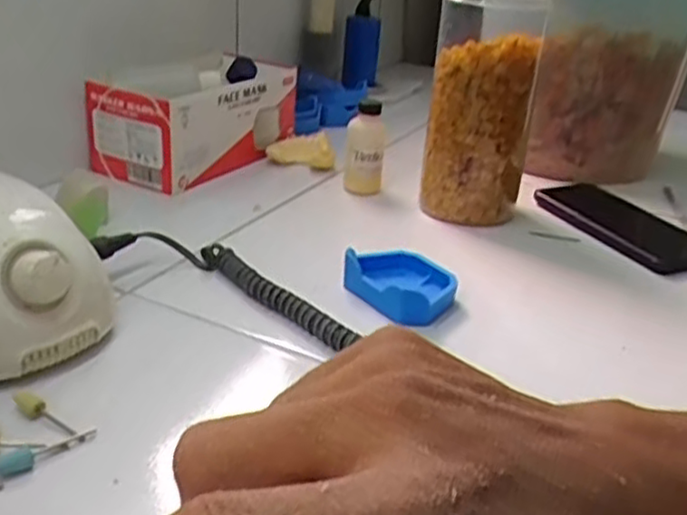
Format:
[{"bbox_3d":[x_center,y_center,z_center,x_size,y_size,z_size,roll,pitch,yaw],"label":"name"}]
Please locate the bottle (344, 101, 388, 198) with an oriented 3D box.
[{"bbox_3d":[0.020,-0.098,0.672,0.034,0.089,0.031,4,27,-3],"label":"bottle"}]

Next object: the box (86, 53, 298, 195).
[{"bbox_3d":[-0.140,-0.144,0.719,0.109,0.081,0.206,19,30,26],"label":"box"}]

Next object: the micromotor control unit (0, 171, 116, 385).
[{"bbox_3d":[-0.204,0.006,0.421,0.105,0.081,0.127,-20,36,-40],"label":"micromotor control unit"}]

